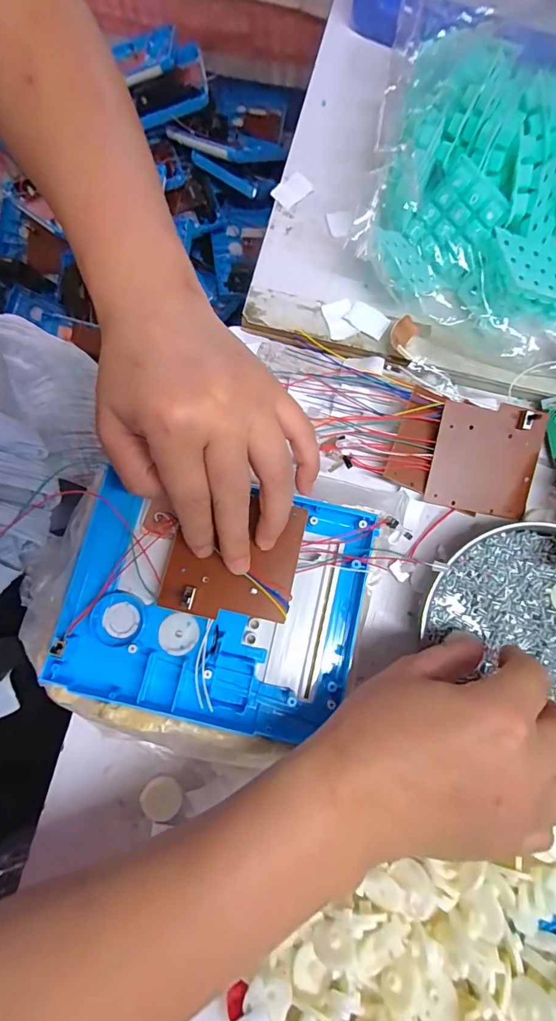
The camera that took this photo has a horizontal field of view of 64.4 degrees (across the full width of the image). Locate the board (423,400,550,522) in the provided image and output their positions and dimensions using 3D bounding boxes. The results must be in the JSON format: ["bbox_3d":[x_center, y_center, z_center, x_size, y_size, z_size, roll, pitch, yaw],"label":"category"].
[{"bbox_3d":[0.138,-0.034,0.294,0.070,0.008,0.071,11,95,-6],"label":"board"}]

